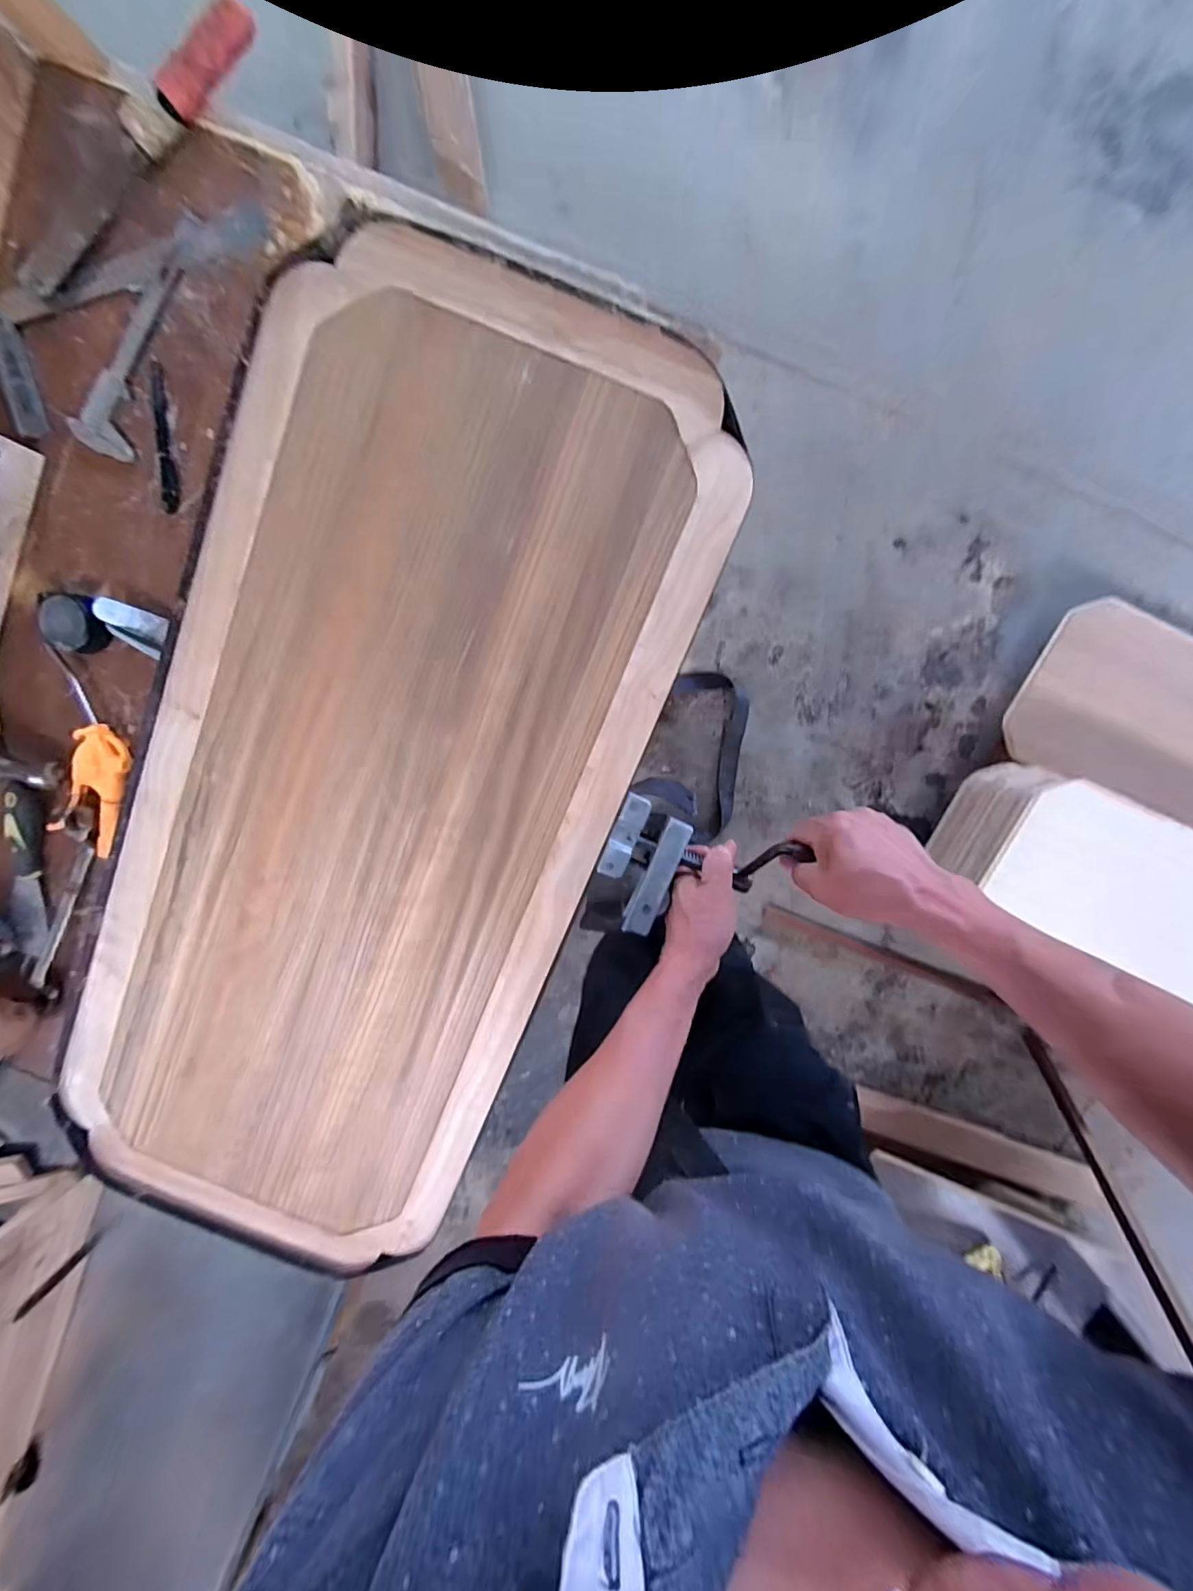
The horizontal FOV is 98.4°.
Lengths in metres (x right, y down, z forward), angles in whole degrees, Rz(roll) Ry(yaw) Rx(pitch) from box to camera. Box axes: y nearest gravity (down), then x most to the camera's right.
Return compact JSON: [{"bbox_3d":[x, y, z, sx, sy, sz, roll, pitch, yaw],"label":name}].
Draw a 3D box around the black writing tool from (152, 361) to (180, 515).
[{"bbox_3d":[-0.419,-0.346,0.499,0.018,0.011,0.133,1,99,2],"label":"black writing tool"}]

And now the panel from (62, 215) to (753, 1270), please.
[{"bbox_3d":[-0.218,0.021,0.504,0.441,0.022,0.940,22,99,-1],"label":"panel"}]

